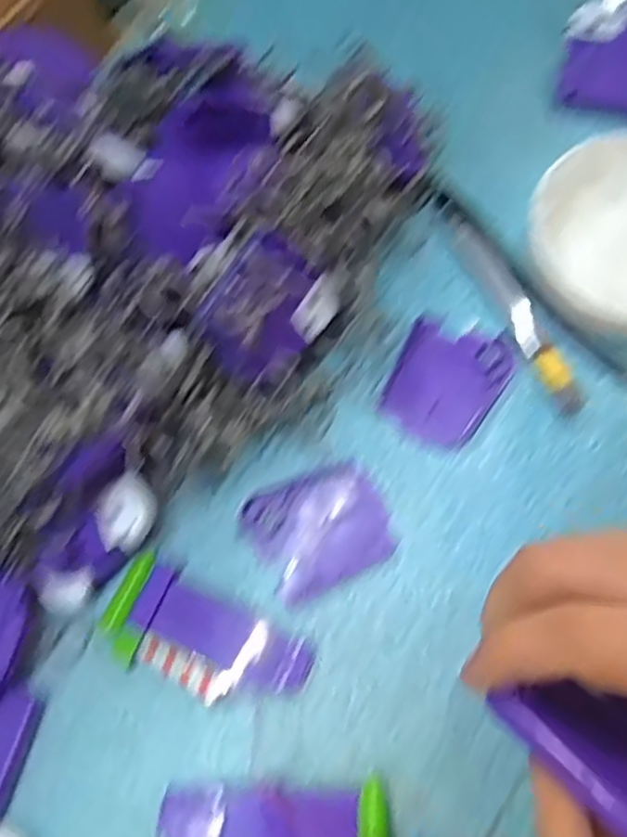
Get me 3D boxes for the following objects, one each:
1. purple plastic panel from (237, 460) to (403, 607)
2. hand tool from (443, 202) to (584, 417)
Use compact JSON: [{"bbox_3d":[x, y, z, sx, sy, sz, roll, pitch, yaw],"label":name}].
[{"bbox_3d":[0.003,0.050,0.304,0.061,0.004,0.051,-26,70,-4],"label":"purple plastic panel"},{"bbox_3d":[0.098,-0.058,0.329,0.016,0.008,0.123,-22,70,-3],"label":"hand tool"}]

